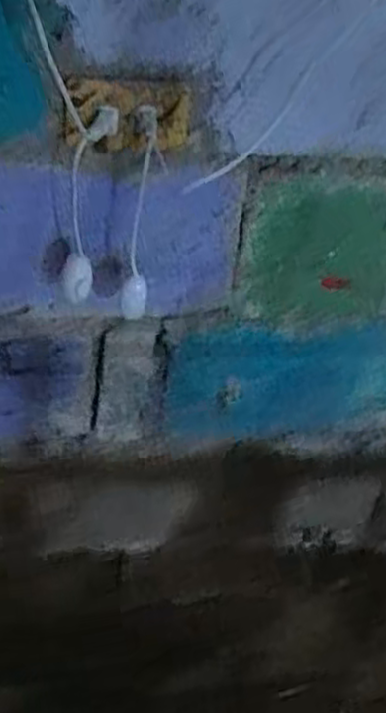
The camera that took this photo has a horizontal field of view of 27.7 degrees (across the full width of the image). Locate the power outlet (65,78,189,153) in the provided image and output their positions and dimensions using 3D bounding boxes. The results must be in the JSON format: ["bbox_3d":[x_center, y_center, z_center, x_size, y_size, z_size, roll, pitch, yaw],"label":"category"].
[{"bbox_3d":[-0.063,-0.241,0.797,0.126,0.069,0.041,-6,40,-16],"label":"power outlet"}]

